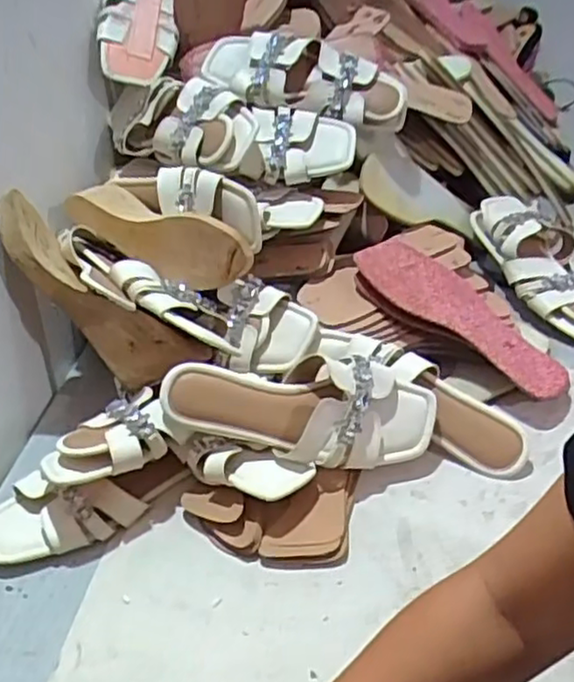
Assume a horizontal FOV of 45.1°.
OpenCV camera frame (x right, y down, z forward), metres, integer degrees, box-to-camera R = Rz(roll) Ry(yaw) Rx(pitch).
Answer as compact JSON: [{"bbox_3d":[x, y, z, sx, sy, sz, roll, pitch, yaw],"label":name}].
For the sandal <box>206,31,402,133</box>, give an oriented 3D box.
[{"bbox_3d":[0.027,-0.295,0.776,0.232,0.079,0.091,7,34,-20],"label":"sandal"}]

